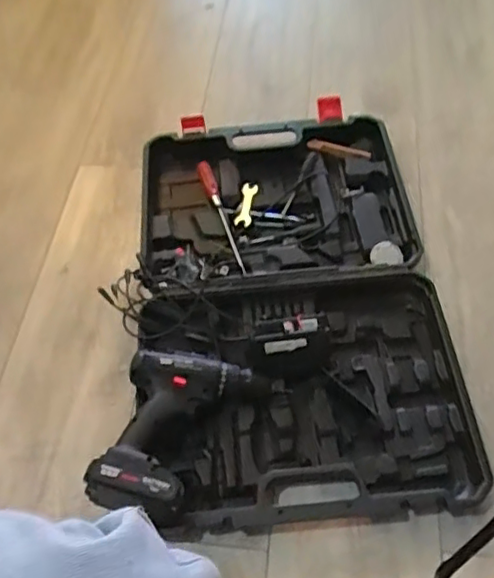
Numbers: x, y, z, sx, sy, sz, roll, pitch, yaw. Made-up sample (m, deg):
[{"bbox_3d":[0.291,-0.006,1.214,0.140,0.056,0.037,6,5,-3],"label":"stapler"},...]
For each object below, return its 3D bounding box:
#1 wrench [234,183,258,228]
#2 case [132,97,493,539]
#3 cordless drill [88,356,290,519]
[{"bbox_3d":[-0.002,-0.138,0.998,0.026,0.006,0.087,6,57,9],"label":"wrench"},{"bbox_3d":[0.048,-0.007,0.889,0.434,0.085,0.667,-7,56,0],"label":"case"},{"bbox_3d":[-0.076,0.171,0.735,0.180,0.077,0.219,11,58,11],"label":"cordless drill"}]

